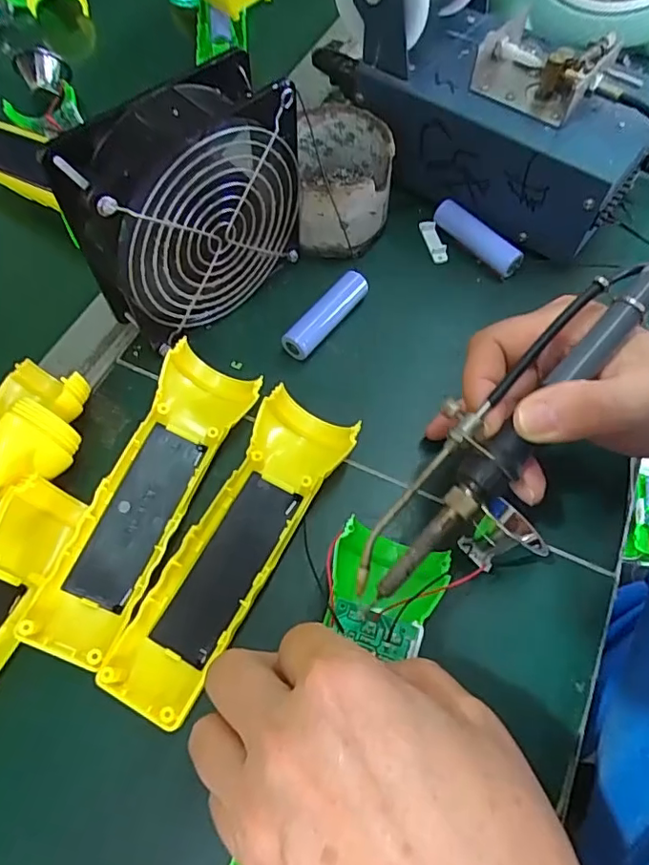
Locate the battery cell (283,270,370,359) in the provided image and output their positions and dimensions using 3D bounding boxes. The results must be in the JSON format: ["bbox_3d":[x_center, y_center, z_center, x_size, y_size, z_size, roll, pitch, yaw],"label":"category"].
[{"bbox_3d":[0.002,-0.071,0.334,0.015,0.018,0.066,36,67,16],"label":"battery cell"}]

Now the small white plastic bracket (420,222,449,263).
[{"bbox_3d":[0.074,-0.130,0.371,0.010,0.008,0.033,-13,63,-8],"label":"small white plastic bracket"}]

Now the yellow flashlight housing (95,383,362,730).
[{"bbox_3d":[-0.041,0.051,0.267,0.045,0.023,0.165,26,65,12],"label":"yellow flashlight housing"}]

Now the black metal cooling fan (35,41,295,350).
[{"bbox_3d":[-0.070,-0.114,0.297,0.122,0.119,0.052,-38,69,-18],"label":"black metal cooling fan"}]

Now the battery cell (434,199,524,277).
[{"bbox_3d":[0.101,-0.129,0.363,0.067,0.018,0.016,41,69,18],"label":"battery cell"}]

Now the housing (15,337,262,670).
[{"bbox_3d":[-0.089,0.029,0.274,0.044,0.028,0.162,22,64,10],"label":"housing"}]

